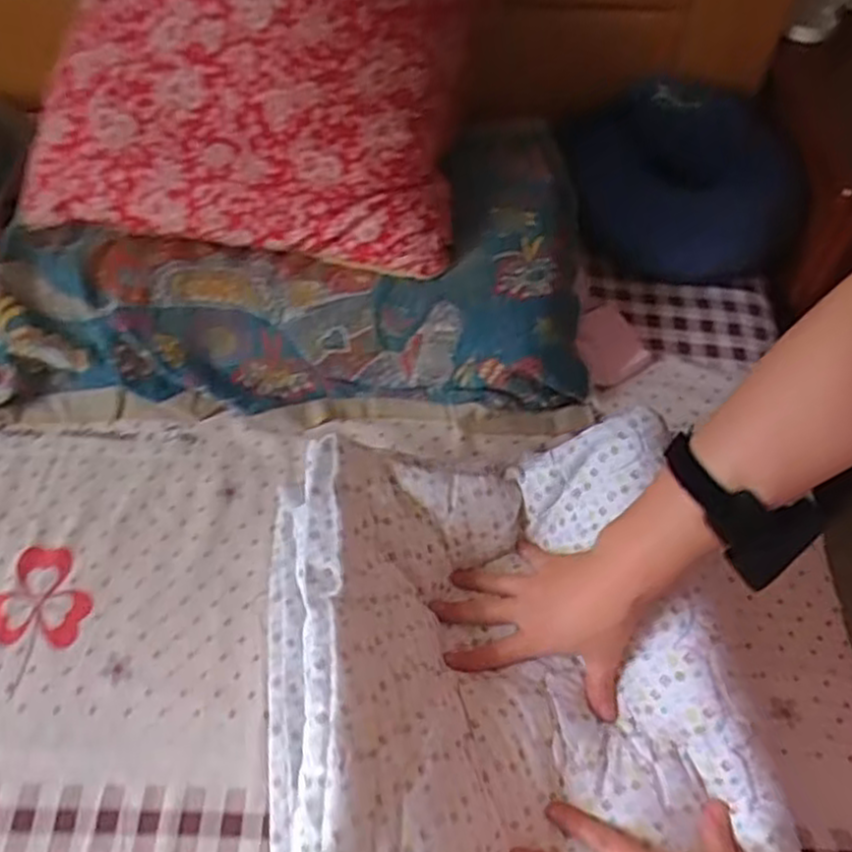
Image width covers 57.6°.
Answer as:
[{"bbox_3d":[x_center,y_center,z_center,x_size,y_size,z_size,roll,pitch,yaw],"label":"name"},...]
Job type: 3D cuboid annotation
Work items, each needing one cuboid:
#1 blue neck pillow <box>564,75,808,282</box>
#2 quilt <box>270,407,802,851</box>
[{"bbox_3d":[0.314,-0.296,0.988,0.277,0.100,0.244,-3,86,-1],"label":"blue neck pillow"},{"bbox_3d":[0.054,0.207,0.583,0.350,0.124,0.415,-5,54,-5],"label":"quilt"}]

